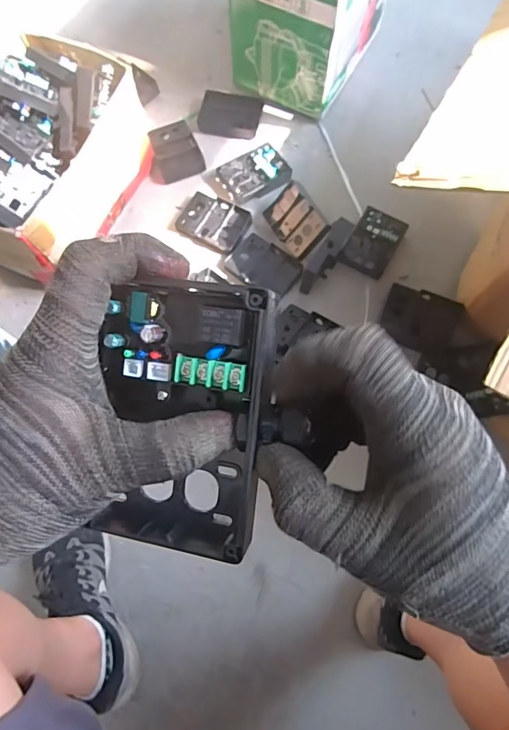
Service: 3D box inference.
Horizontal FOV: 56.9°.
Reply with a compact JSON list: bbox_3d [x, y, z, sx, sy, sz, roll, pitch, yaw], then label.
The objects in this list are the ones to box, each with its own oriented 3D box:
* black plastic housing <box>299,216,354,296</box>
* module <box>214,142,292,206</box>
[{"bbox_3d":[0.126,-0.194,0.836,0.033,0.077,0.118,37,77,10],"label":"black plastic housing"},{"bbox_3d":[-0.003,-0.376,0.917,0.130,0.028,0.096,-27,75,-8],"label":"module"}]

